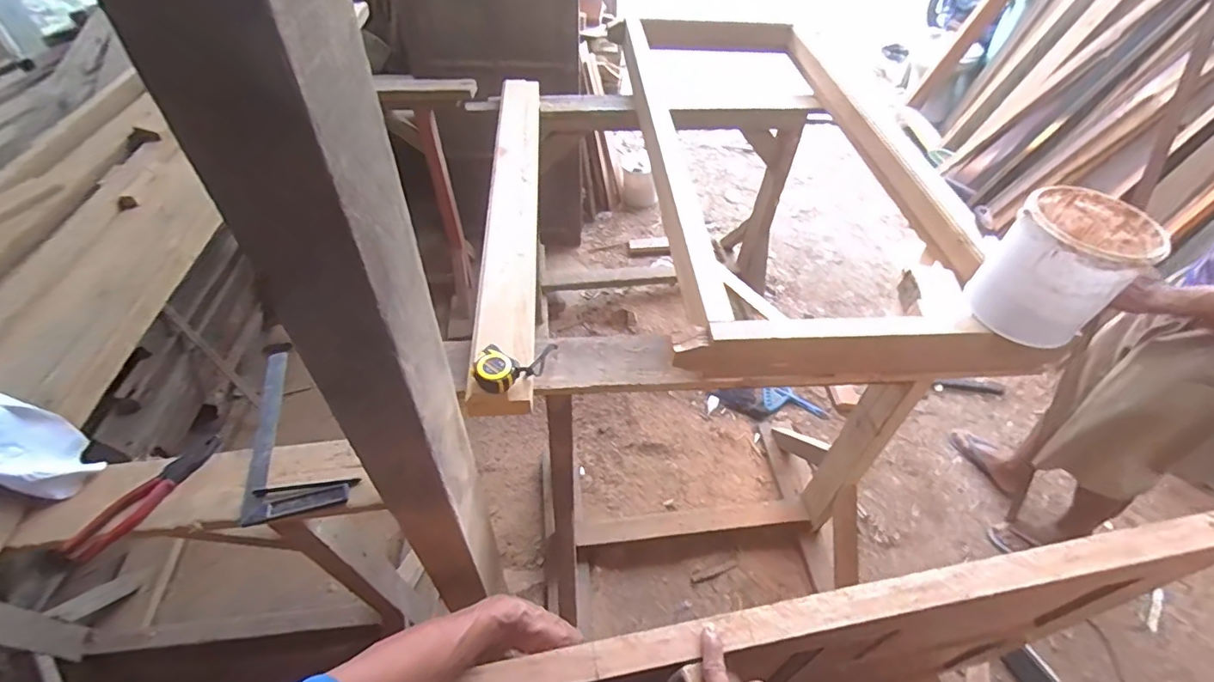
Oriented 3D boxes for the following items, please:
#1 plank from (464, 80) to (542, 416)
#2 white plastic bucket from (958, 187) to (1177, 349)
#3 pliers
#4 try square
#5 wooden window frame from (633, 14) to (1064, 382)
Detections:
[{"bbox_3d":[-0.205,-0.321,1.202,0.114,0.069,1.116,-1,49,-4],"label":"plank"},{"bbox_3d":[0.725,-0.118,0.862,0.170,0.184,0.178,1,48,-2],"label":"white plastic bucket"},{"bbox_3d":[-0.583,0.200,0.679,0.048,0.023,0.189,31,54,22],"label":"pliers"},{"bbox_3d":[-0.433,0.115,0.760,0.129,0.026,0.277,-11,50,-12],"label":"try square"},{"bbox_3d":[0.417,-0.496,1.372,0.648,0.136,1.402,0,48,-3],"label":"wooden window frame"}]

